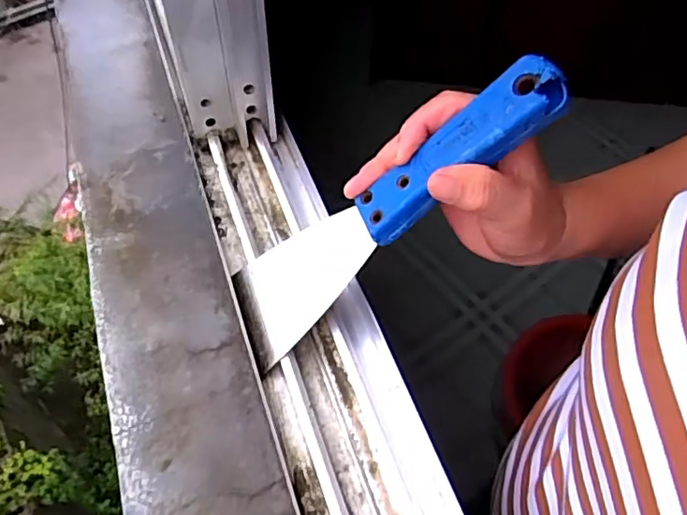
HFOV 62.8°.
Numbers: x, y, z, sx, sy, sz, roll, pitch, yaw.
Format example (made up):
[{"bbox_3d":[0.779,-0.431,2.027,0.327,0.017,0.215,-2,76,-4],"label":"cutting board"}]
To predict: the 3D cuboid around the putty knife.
[{"bbox_3d":[0.022,-0.023,0.307,0.217,0.016,0.064,-39,53,24],"label":"putty knife"}]

